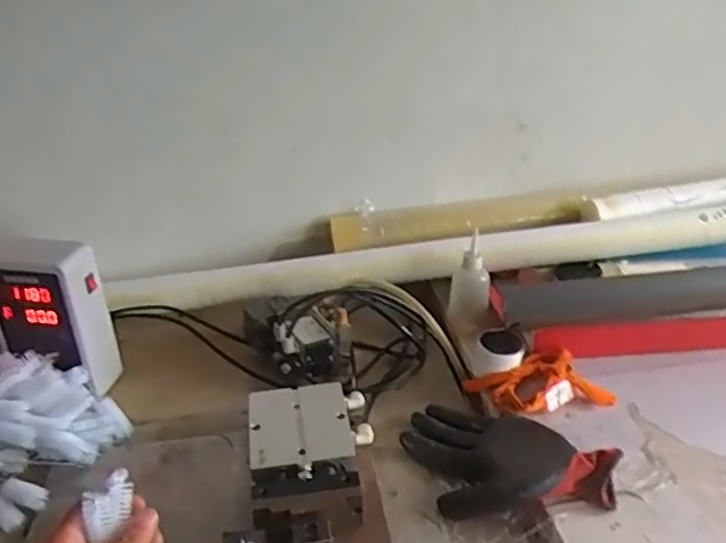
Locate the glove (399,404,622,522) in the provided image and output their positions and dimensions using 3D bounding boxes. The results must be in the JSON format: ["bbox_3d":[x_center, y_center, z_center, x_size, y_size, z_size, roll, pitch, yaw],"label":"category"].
[{"bbox_3d":[0.129,0.174,0.633,0.195,0.034,0.119,9,31,19],"label":"glove"}]

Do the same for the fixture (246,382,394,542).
[{"bbox_3d":[-0.045,0.191,0.616,0.122,0.050,0.224,-5,29,-6],"label":"fixture"}]

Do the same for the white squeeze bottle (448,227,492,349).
[{"bbox_3d":[0.130,0.024,0.821,0.050,0.127,0.043,5,7,11],"label":"white squeeze bottle"}]

